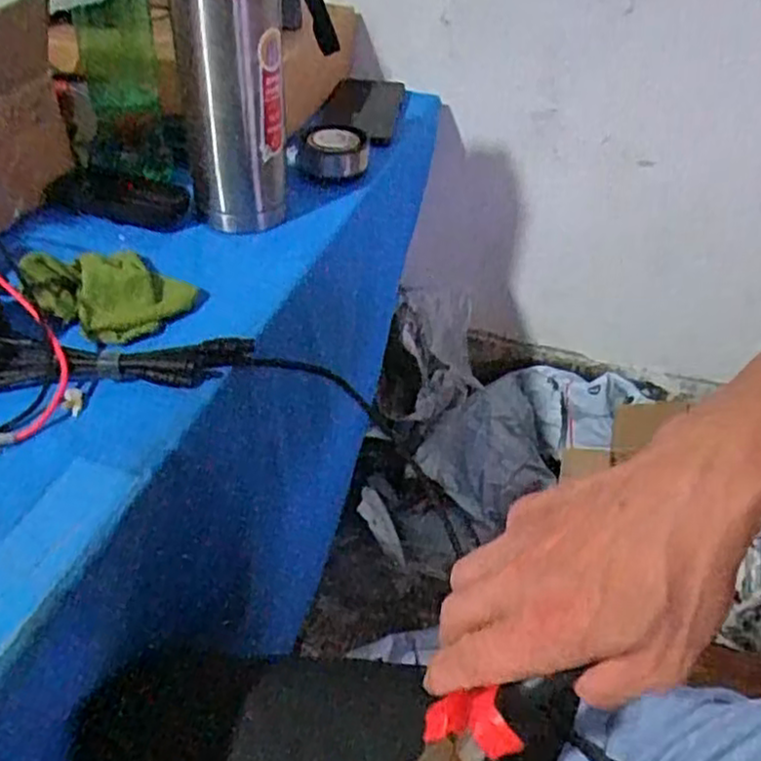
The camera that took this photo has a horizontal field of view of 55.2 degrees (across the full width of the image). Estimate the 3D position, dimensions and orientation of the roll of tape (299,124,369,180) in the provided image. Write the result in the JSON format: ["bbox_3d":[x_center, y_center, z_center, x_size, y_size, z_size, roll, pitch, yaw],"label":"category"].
[{"bbox_3d":[-0.044,-0.216,0.688,0.063,0.025,0.069,1,40,-2],"label":"roll of tape"}]

